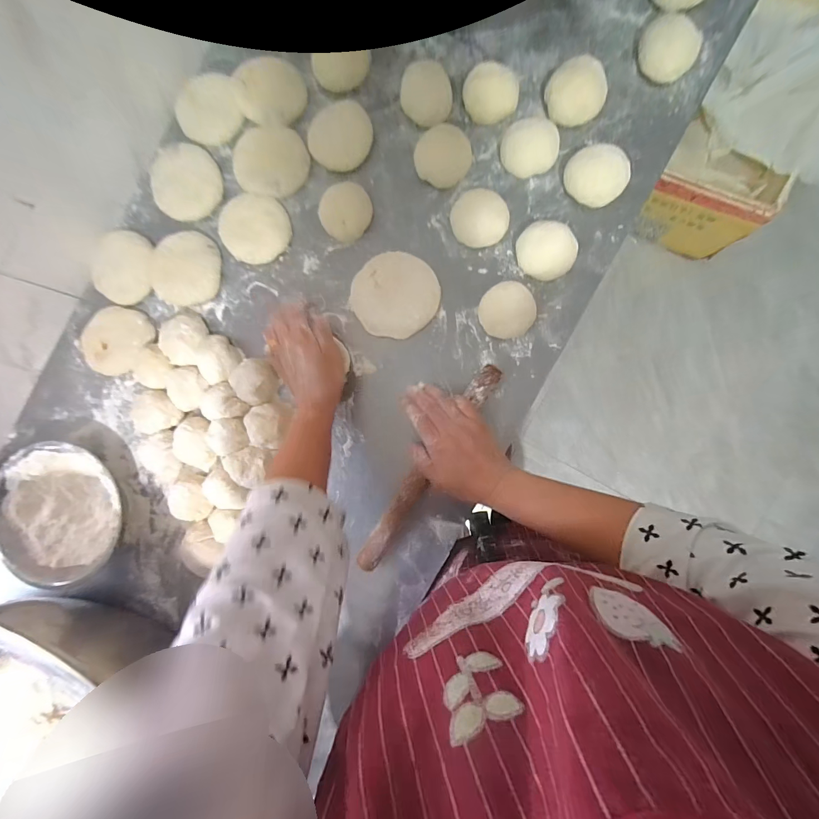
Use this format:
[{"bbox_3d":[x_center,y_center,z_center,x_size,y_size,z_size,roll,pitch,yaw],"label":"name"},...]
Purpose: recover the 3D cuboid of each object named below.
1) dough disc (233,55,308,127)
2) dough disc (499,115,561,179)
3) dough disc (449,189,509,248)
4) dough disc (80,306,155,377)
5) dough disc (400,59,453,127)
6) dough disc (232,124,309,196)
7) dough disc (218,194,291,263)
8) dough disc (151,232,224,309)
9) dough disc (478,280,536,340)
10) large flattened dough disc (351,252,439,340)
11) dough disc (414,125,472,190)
[{"bbox_3d":[-0.178,-0.404,0.465,0.086,0.017,0.074,4,91,4],"label":"dough disc"},{"bbox_3d":[0.146,-0.318,0.440,0.064,0.026,0.063,0,91,4],"label":"dough disc"},{"bbox_3d":[0.085,-0.231,0.444,0.065,0.031,0.060,0,91,4],"label":"dough disc"},{"bbox_3d":[-0.389,-0.092,0.483,0.088,0.017,0.091,0,91,4],"label":"dough disc"},{"bbox_3d":[0.021,-0.391,0.451,0.061,0.023,0.061,0,91,4],"label":"dough disc"},{"bbox_3d":[-0.180,-0.321,0.470,0.096,0.011,0.088,9,91,4],"label":"dough disc"},{"bbox_3d":[-0.203,-0.234,0.469,0.093,0.020,0.086,0,91,4],"label":"dough disc"},{"bbox_3d":[-0.288,-0.183,0.471,0.077,0.031,0.094,20,92,4],"label":"dough disc"},{"bbox_3d":[0.120,-0.121,0.447,0.064,0.027,0.065,0,91,4],"label":"dough disc"},{"bbox_3d":[-0.018,-0.145,0.462,0.105,0.008,0.105,0,91,4],"label":"large flattened dough disc"},{"bbox_3d":[0.041,-0.309,0.448,0.067,0.026,0.060,-13,90,4],"label":"dough disc"}]

